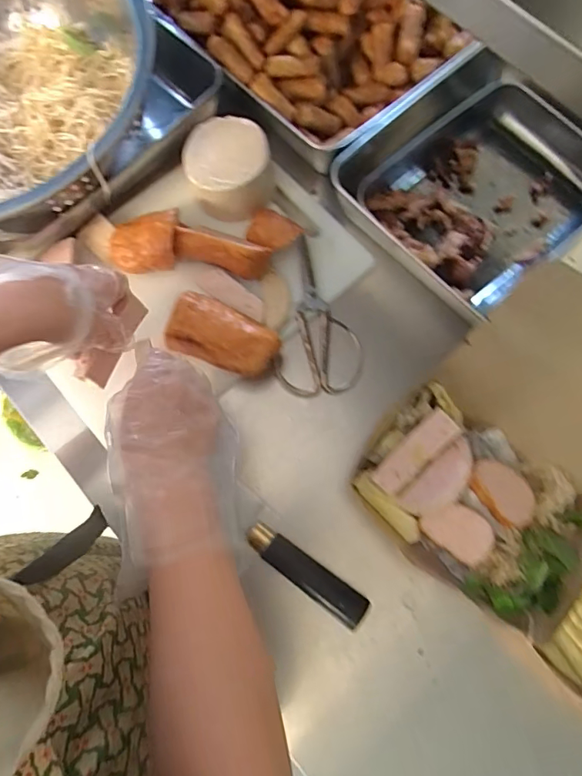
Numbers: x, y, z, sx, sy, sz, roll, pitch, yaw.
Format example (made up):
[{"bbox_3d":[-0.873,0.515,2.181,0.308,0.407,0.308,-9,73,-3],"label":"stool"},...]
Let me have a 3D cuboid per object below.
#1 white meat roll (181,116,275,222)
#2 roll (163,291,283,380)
[{"bbox_3d":[-0.066,-0.237,0.522,0.089,0.059,0.089,0,75,0],"label":"white meat roll"},{"bbox_3d":[-0.067,-0.051,0.487,0.108,0.053,0.063,19,76,5],"label":"roll"}]

